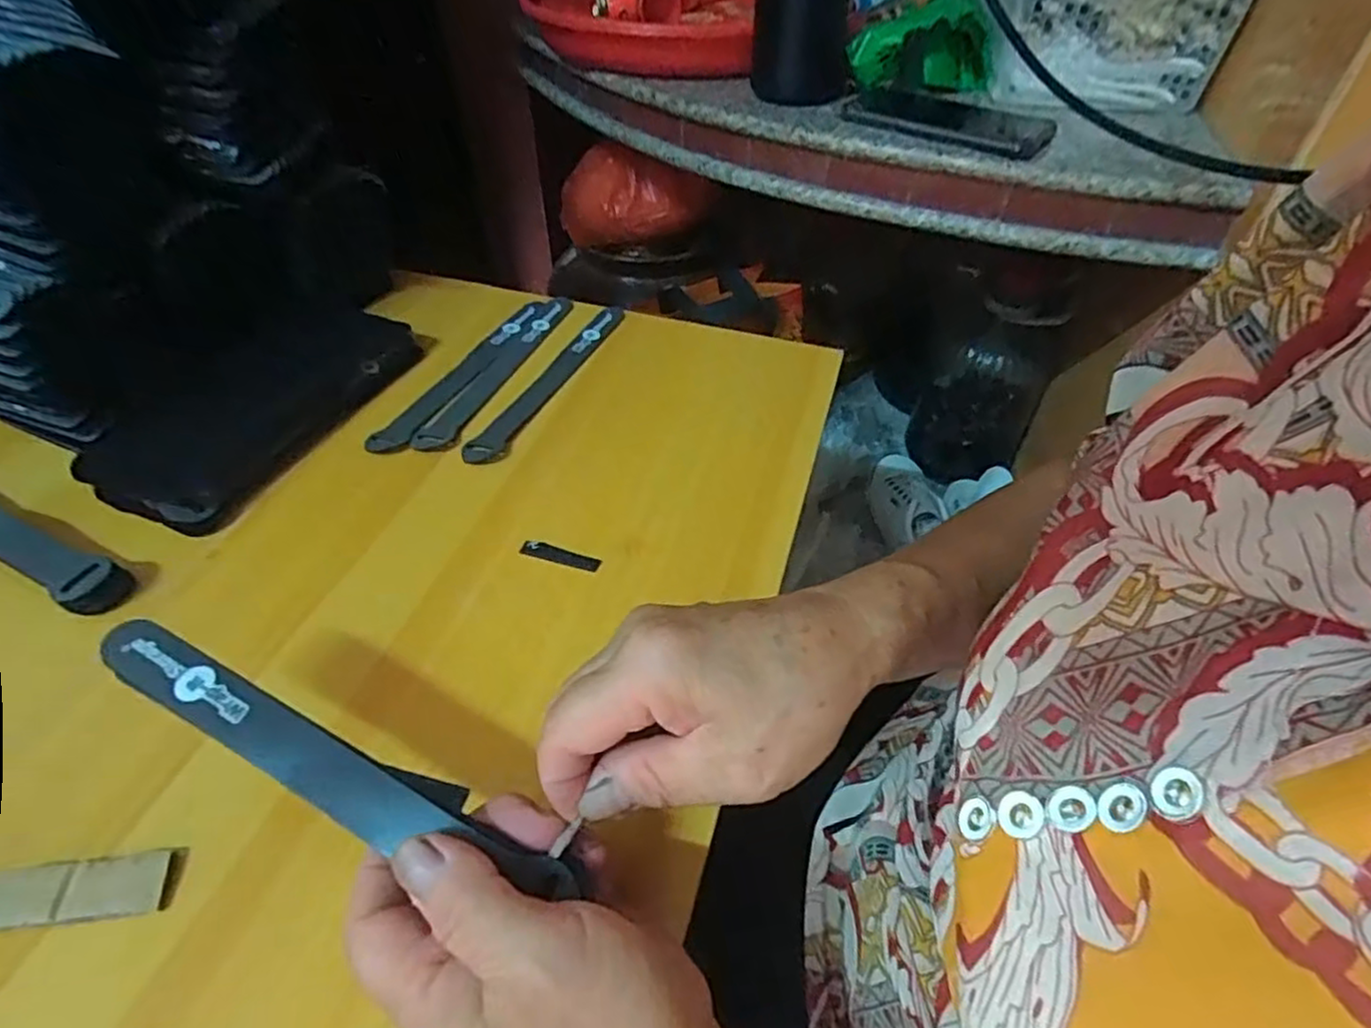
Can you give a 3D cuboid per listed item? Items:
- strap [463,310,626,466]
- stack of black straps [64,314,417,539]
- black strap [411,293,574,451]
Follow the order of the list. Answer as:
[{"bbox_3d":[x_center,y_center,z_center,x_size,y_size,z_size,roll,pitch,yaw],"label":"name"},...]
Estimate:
[{"bbox_3d":[-0.091,-0.095,0.487,0.023,0.004,0.196,17,49,15],"label":"strap"},{"bbox_3d":[-0.253,-0.073,0.434,0.074,0.022,0.195,17,49,15],"label":"stack of black straps"},{"bbox_3d":[-0.127,-0.105,0.497,0.025,0.004,0.195,14,48,13],"label":"black strap"}]

